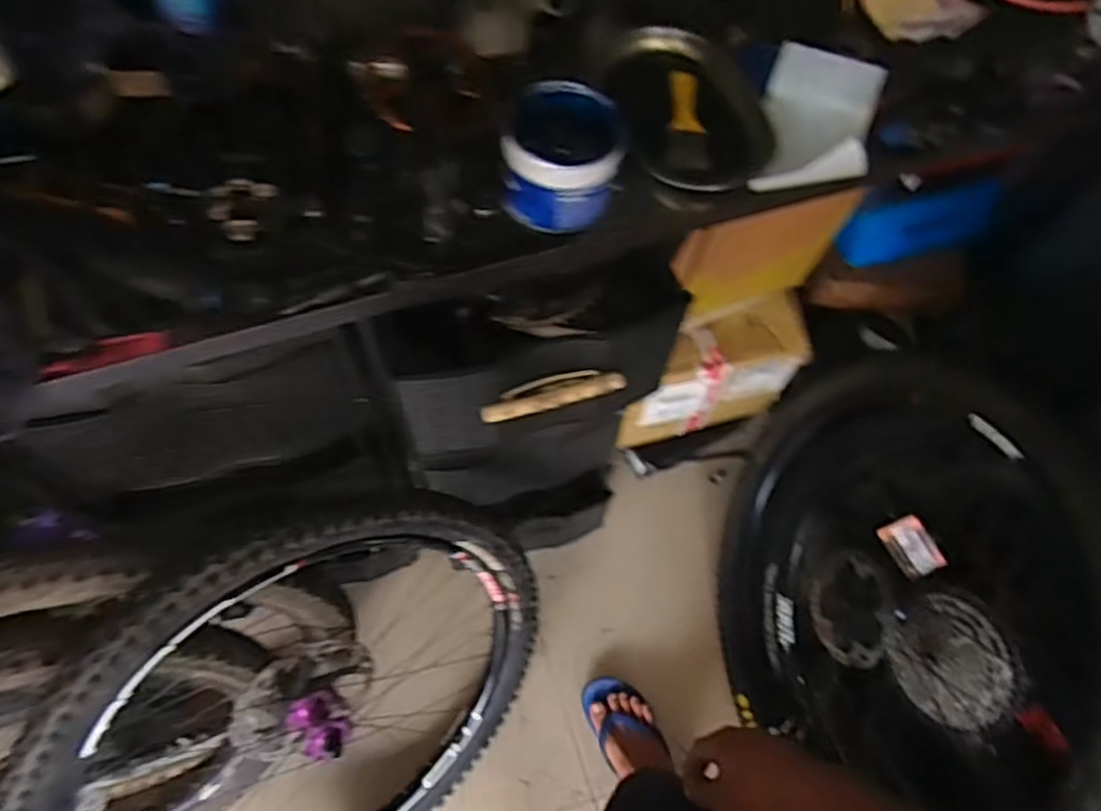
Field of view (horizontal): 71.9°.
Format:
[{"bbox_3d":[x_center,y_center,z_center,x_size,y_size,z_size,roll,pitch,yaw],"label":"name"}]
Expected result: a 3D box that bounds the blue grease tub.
[{"bbox_3d":[0.012,-0.217,0.681,0.099,0.092,0.092,1,64,-3],"label":"blue grease tub"}]

